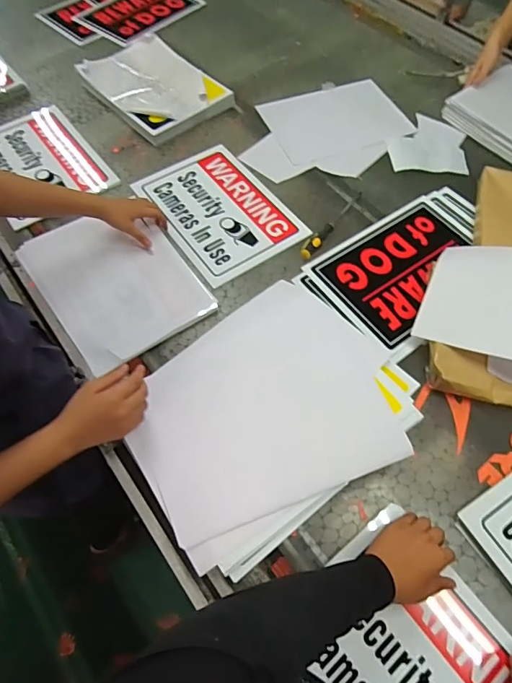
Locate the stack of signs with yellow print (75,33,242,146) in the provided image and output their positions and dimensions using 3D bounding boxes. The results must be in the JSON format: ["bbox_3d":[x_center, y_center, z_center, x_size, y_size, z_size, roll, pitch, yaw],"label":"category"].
[{"bbox_3d":[-0.279,-0.677,1.133,0.256,0.053,0.380,-38,67,-20],"label":"stack of signs with yellow print"}]

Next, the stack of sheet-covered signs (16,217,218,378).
[{"bbox_3d":[-0.271,-0.130,0.835,0.266,0.027,0.345,-32,65,-18],"label":"stack of sheet-covered signs"}]

